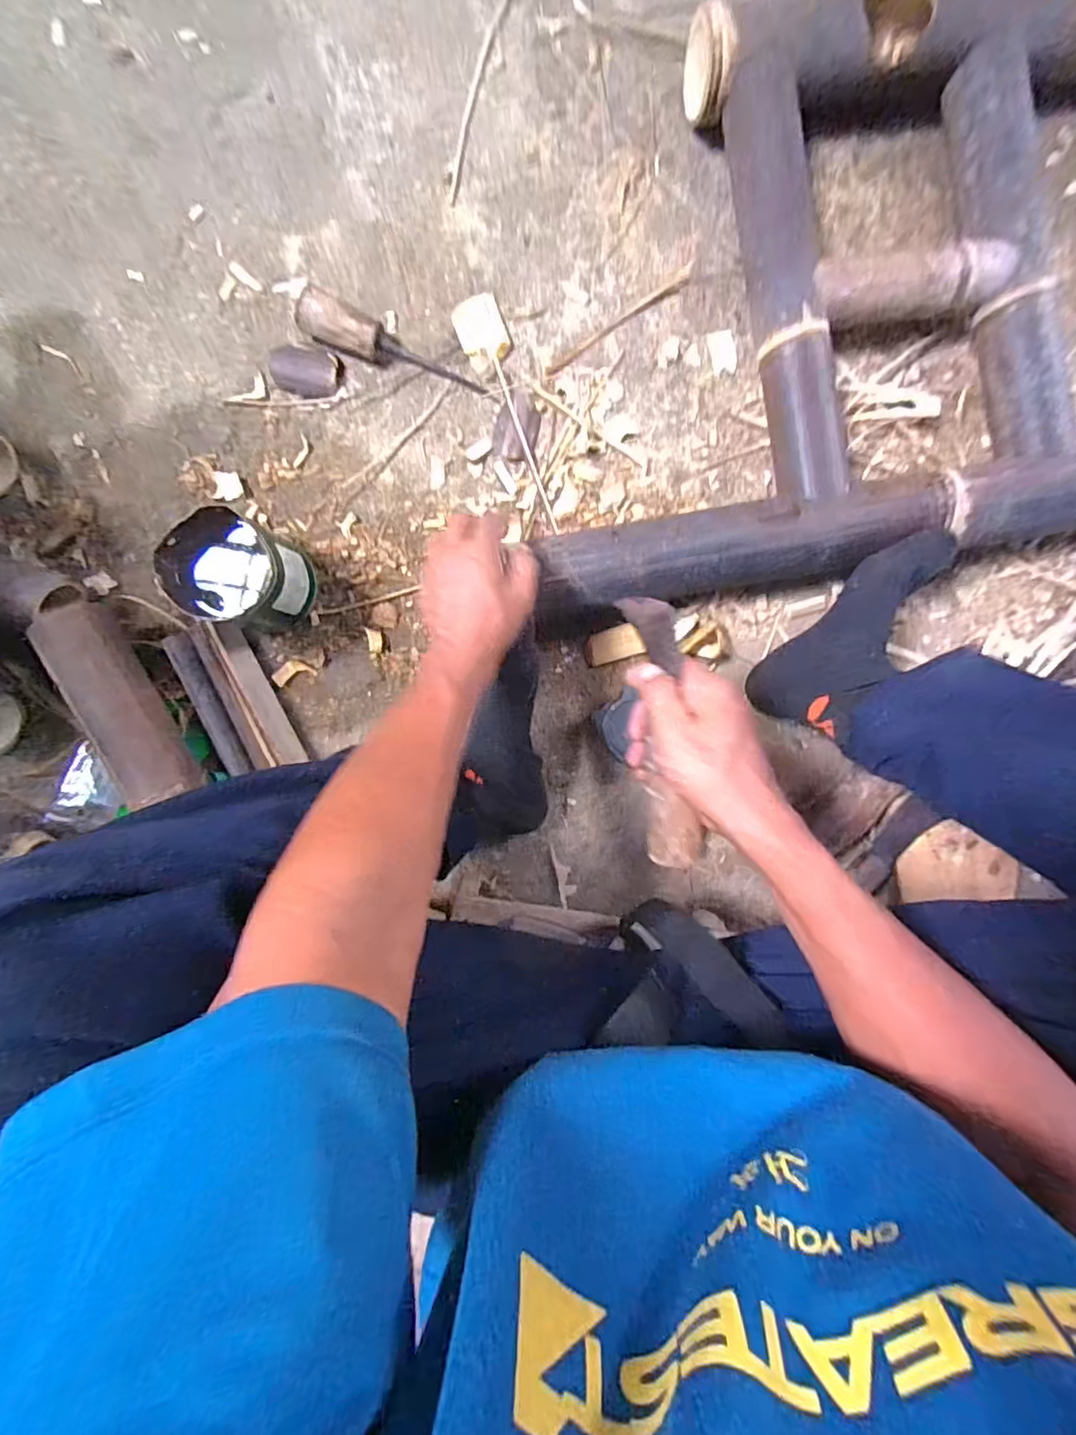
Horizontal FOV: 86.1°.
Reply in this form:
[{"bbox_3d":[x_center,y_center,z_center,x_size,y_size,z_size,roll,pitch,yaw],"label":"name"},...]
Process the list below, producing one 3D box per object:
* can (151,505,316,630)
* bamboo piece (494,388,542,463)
[{"bbox_3d":[-0.291,-0.140,0.571,0.111,0.108,0.094,3,93,-2],"label":"can"},{"bbox_3d":[-0.021,-0.314,0.617,0.044,0.010,0.072,12,92,-2],"label":"bamboo piece"}]

